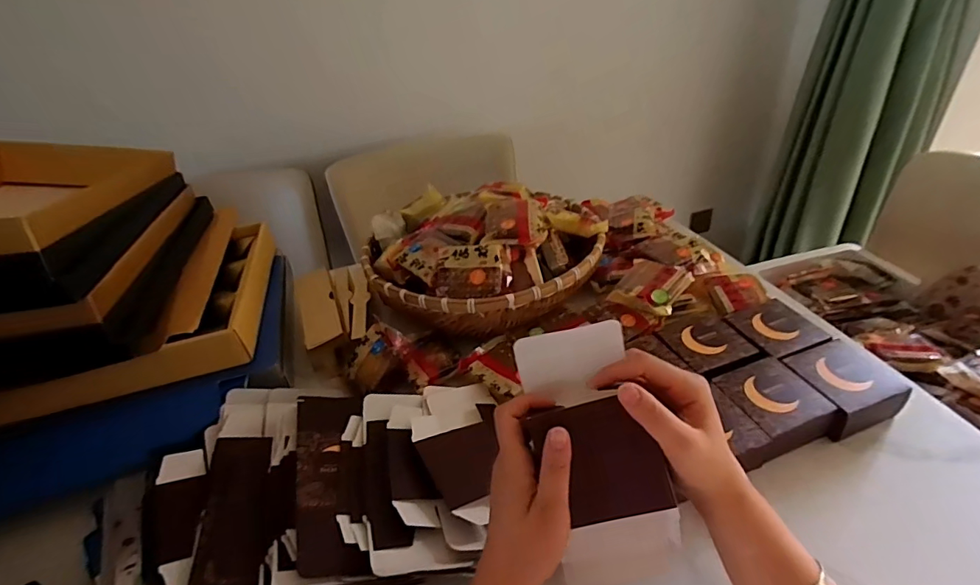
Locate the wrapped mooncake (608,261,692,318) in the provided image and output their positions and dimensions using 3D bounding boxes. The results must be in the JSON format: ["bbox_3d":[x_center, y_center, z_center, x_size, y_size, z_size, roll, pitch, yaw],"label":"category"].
[{"bbox_3d":[0.223,-0.010,0.662,0.084,0.023,0.099,18,42,32],"label":"wrapped mooncake"}]

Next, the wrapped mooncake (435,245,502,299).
[{"bbox_3d":[-0.024,-0.024,0.623,0.092,0.028,0.071,-4,73,8],"label":"wrapped mooncake"}]

